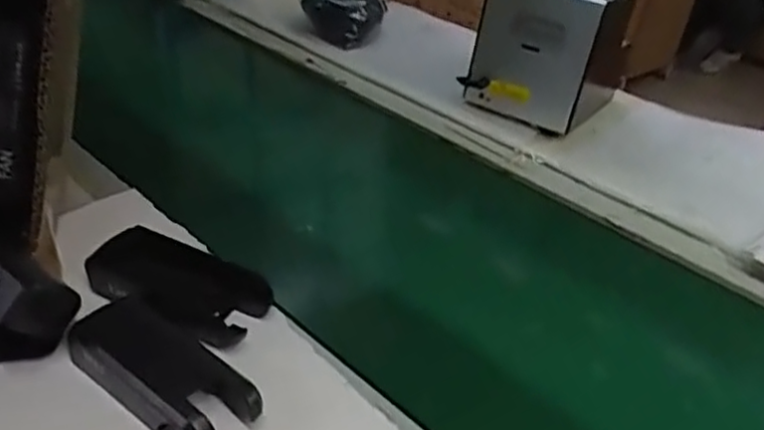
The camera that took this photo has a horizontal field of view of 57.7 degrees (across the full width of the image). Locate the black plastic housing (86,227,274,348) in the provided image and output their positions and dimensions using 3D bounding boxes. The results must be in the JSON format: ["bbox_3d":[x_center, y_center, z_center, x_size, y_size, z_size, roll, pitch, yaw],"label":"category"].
[{"bbox_3d":[-0.126,0.043,0.435,0.114,0.019,0.059,22,35,21],"label":"black plastic housing"}]

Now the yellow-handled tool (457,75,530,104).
[{"bbox_3d":[0.120,-0.139,0.760,0.089,0.027,0.015,25,37,26],"label":"yellow-handled tool"}]

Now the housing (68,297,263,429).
[{"bbox_3d":[-0.115,0.085,0.369,0.108,0.029,0.049,27,37,28],"label":"housing"}]

